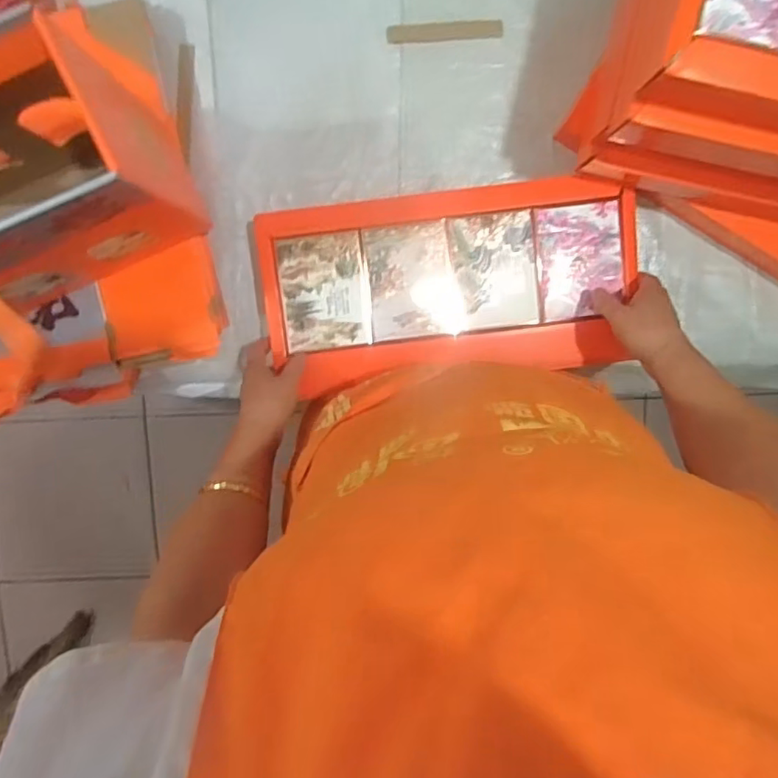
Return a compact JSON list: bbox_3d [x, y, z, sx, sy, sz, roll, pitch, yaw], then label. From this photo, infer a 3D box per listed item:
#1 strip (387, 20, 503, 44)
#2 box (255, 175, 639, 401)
[{"bbox_3d":[0.065,-0.413,0.667,0.132,0.006,0.020,-5,106,-3],"label":"strip"},{"bbox_3d":[0.067,-0.119,0.665,0.408,0.048,0.204,-6,99,1],"label":"box"}]

